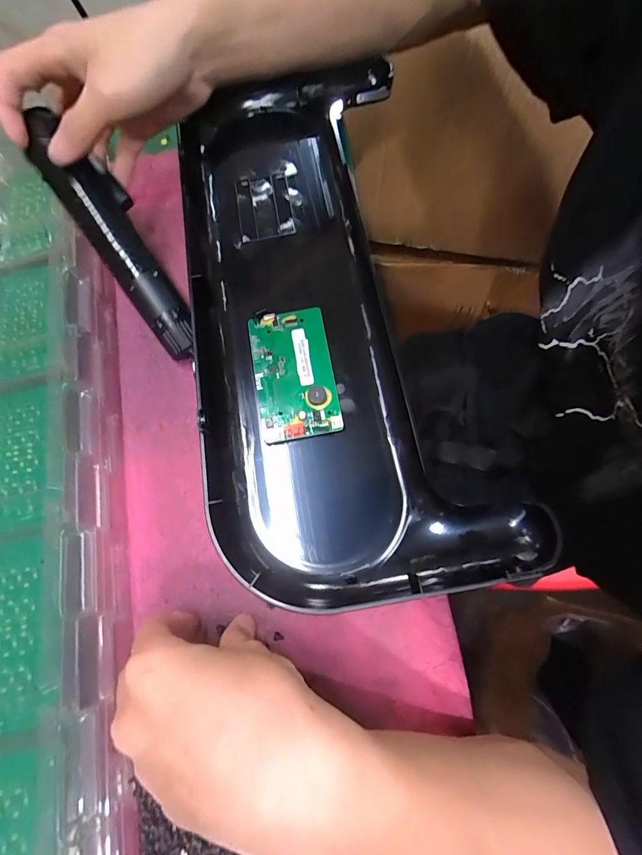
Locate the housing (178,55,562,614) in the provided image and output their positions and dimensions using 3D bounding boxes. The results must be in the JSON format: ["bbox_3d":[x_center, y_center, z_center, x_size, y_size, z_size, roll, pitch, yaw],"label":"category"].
[{"bbox_3d":[-0.008,-0.110,0.328,0.207,0.093,0.483,-13,67,-2],"label":"housing"}]

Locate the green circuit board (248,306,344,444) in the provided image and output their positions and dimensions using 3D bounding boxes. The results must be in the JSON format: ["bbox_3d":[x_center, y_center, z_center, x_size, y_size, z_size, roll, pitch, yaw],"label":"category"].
[{"bbox_3d":[-0.021,-0.043,0.301,0.060,0.012,0.105,-9,70,-4],"label":"green circuit board"}]

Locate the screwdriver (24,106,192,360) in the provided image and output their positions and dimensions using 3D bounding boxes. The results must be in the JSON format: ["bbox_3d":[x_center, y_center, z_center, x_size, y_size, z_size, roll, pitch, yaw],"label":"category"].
[{"bbox_3d":[-0.152,-0.143,0.290,0.041,0.026,0.190,-34,98,-10],"label":"screwdriver"}]

